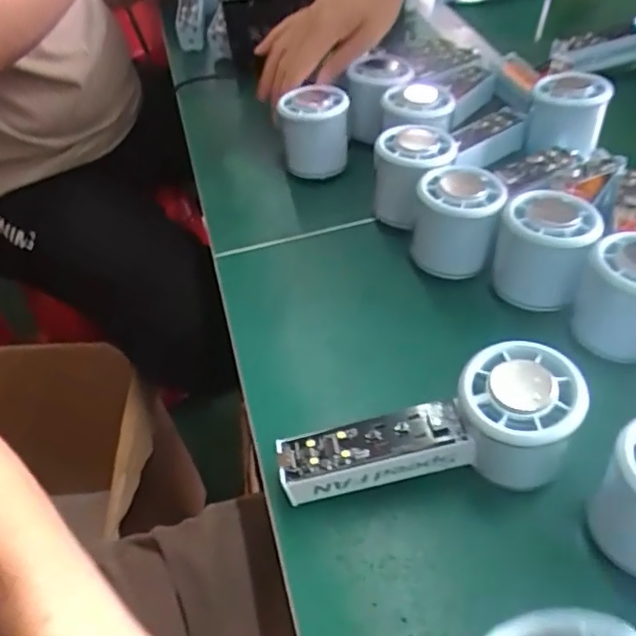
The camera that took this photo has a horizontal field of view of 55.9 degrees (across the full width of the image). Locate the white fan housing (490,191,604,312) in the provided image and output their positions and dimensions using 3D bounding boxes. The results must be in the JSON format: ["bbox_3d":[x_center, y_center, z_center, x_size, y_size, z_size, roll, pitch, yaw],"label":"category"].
[{"bbox_3d":[0.147,-0.044,0.392,0.056,0.061,0.052,23,53,22],"label":"white fan housing"}]

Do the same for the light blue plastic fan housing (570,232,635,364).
[{"bbox_3d":[0.188,-0.009,0.363,0.057,0.072,0.055,-2,48,2],"label":"light blue plastic fan housing"}]

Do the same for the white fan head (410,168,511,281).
[{"bbox_3d":[0.097,-0.067,0.417,0.055,0.059,0.054,16,51,17],"label":"white fan head"}]

